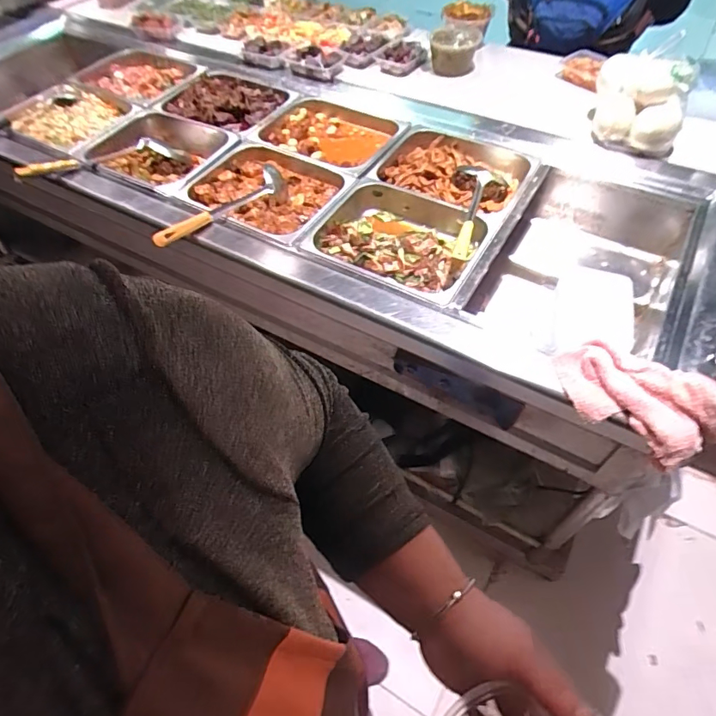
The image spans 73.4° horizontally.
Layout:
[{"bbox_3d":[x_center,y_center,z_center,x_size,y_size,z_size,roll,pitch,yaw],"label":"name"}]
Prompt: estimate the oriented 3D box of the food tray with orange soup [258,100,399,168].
[{"bbox_3d":[-0.059,-0.549,1.160,0.280,0.073,0.244,27,61,21],"label":"food tray with orange soup"}]

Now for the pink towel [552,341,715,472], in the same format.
[{"bbox_3d":[0.395,0.057,0.672,0.231,0.064,0.140,21,59,18],"label":"pink towel"}]

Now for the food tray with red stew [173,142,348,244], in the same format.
[{"bbox_3d":[-0.211,-0.362,1.045,0.324,0.076,0.240,23,60,19],"label":"food tray with red stew"}]

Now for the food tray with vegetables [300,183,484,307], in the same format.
[{"bbox_3d":[0.081,-0.233,0.957,0.318,0.071,0.274,22,59,18],"label":"food tray with vegetables"}]

